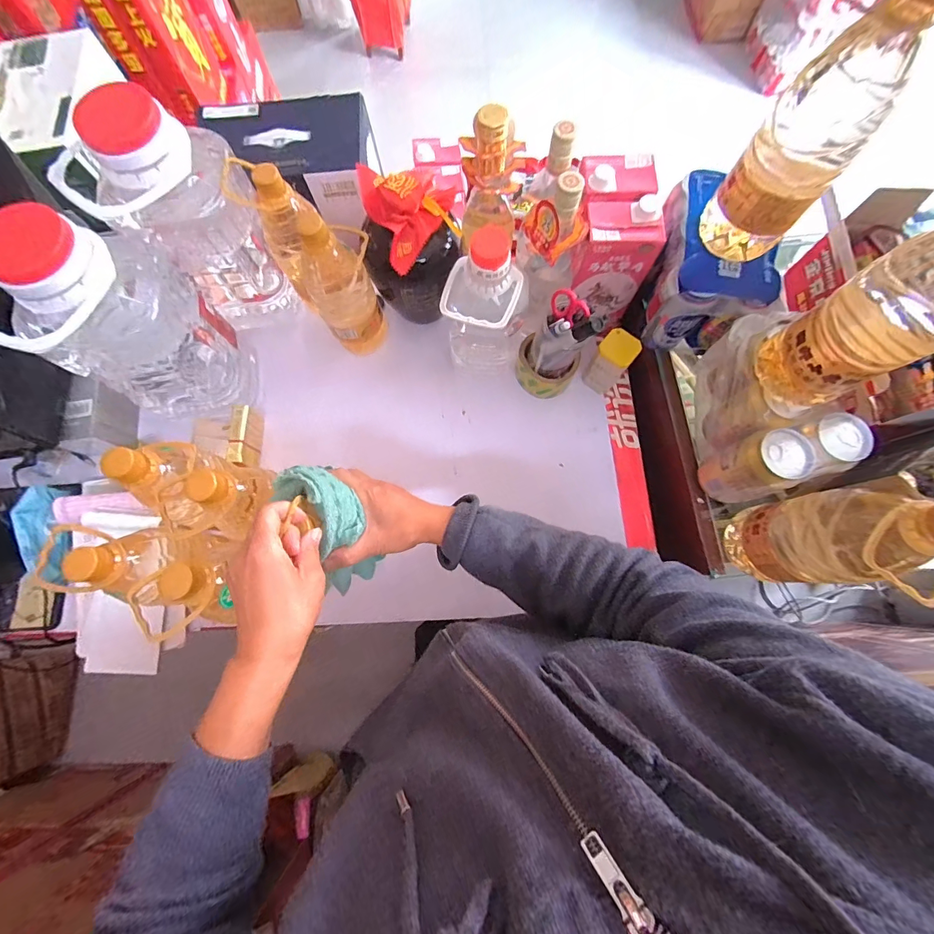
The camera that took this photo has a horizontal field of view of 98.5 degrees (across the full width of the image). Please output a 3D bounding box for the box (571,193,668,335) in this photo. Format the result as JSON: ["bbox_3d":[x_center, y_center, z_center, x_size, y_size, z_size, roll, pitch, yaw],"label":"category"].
[{"bbox_3d":[0.188,-0.273,0.558,0.109,0.171,0.085,6,76,2],"label":"box"}]

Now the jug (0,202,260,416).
[{"bbox_3d":[-0.415,-0.168,0.508,0.138,0.295,0.169,27,77,7],"label":"jug"}]

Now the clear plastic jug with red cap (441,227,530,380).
[{"bbox_3d":[0.025,-0.195,0.541,0.099,0.232,0.099,16,76,4],"label":"clear plastic jug with red cap"}]

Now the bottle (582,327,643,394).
[{"bbox_3d":[0.210,-0.156,0.600,0.057,0.099,0.046,35,78,9],"label":"bottle"}]

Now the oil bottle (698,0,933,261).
[{"bbox_3d":[0.305,-0.292,0.369,0.069,0.215,0.085,-37,78,-8],"label":"oil bottle"}]

